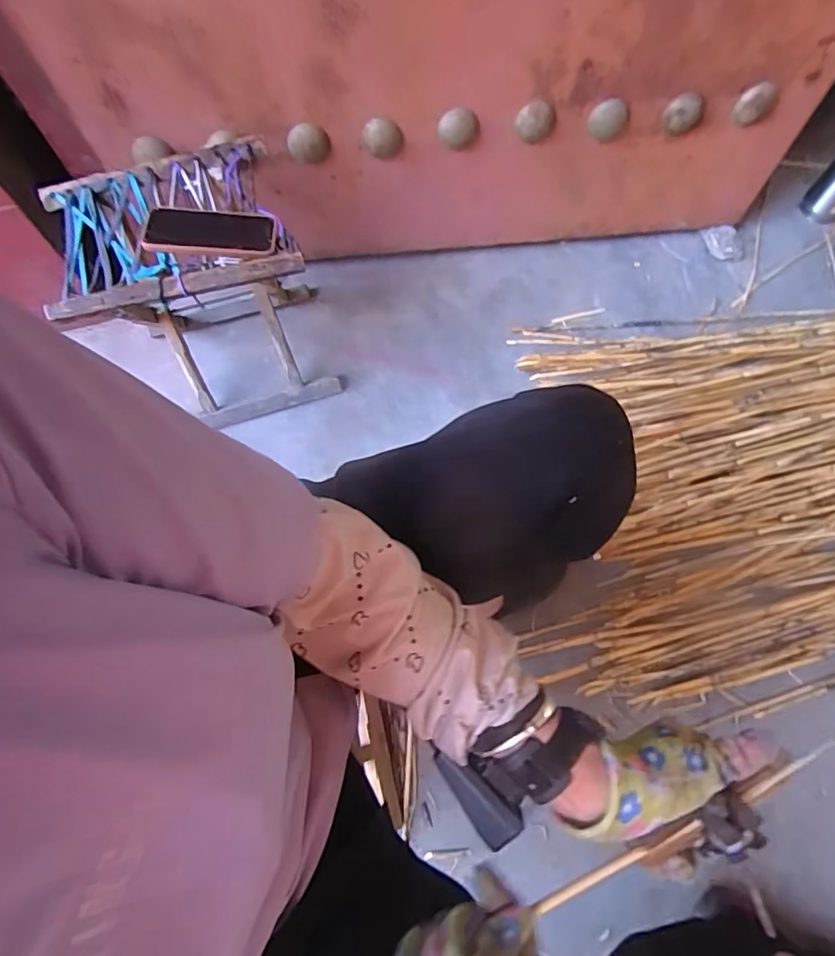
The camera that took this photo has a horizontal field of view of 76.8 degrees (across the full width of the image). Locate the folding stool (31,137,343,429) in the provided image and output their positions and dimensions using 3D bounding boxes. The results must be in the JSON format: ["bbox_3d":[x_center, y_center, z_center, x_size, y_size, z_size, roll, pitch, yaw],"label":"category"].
[{"bbox_3d":[-0.335,-0.299,0.853,0.306,0.322,0.297,-18,70,-5],"label":"folding stool"}]

